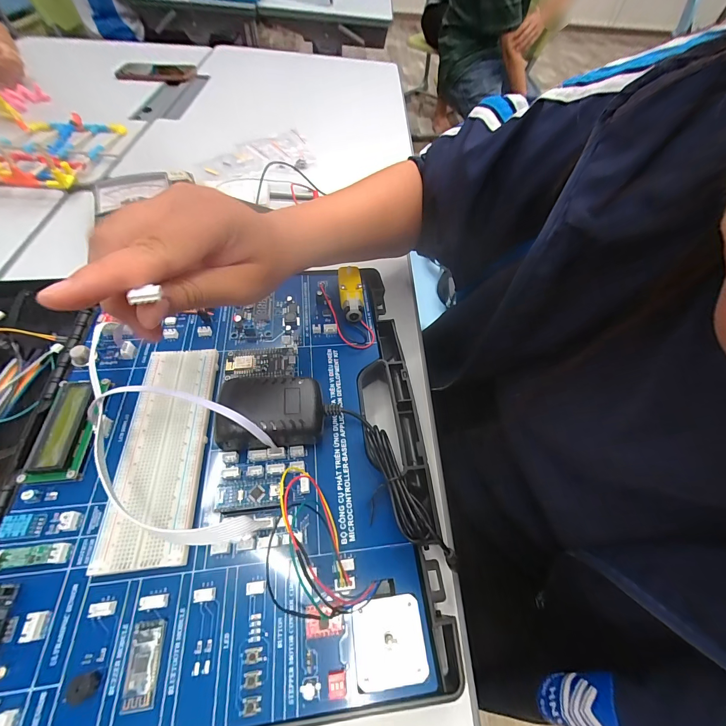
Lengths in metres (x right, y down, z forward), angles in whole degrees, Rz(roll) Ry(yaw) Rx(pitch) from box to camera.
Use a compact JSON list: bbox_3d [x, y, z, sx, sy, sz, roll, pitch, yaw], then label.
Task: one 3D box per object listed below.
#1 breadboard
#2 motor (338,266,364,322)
[{"bbox_3d":[-0.148,0.060,0.246,0.057,0.011,0.161,-4,57,-7],"label":"breadboard"},{"bbox_3d":[-0.013,-0.072,0.335,0.023,0.024,0.063,-3,56,-6],"label":"motor"}]

